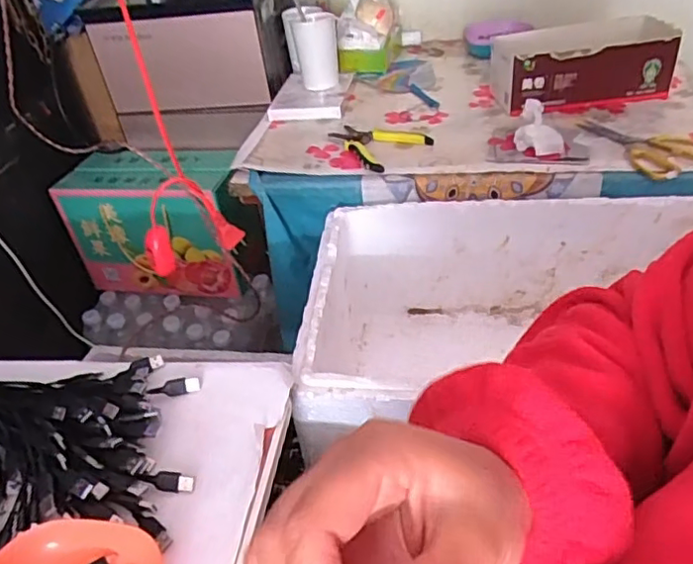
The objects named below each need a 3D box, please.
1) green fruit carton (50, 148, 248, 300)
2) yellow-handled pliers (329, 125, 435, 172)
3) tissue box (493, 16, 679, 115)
[{"bbox_3d":[-0.354,-0.112,1.161,0.333,0.244,0.136,4,40,14],"label":"green fruit carton"},{"bbox_3d":[0.057,-0.223,0.924,0.122,0.011,0.156,-21,40,-16],"label":"yellow-handled pliers"},{"bbox_3d":[0.369,-0.347,0.952,0.258,0.104,0.131,-9,38,-2],"label":"tissue box"}]

